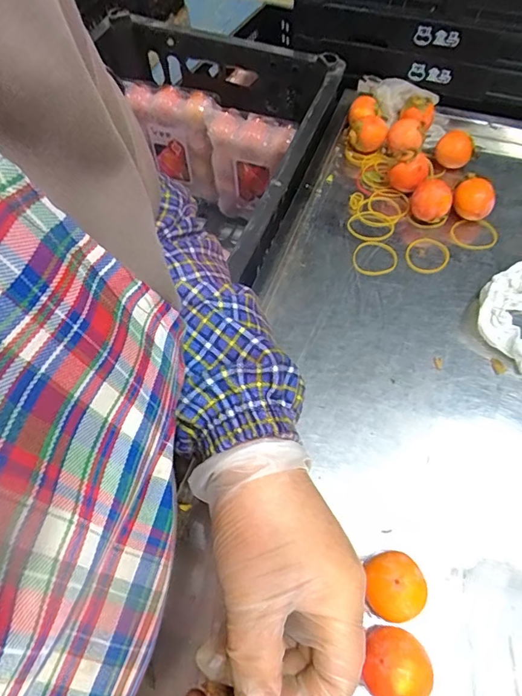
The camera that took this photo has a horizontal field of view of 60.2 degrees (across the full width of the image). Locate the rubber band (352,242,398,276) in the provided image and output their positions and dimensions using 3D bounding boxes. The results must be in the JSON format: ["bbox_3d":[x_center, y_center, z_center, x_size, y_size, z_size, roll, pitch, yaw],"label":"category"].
[{"bbox_3d":[0.123,-0.096,0.485,0.045,0.004,0.048,0,60,0],"label":"rubber band"}]

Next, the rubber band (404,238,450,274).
[{"bbox_3d":[0.179,-0.100,0.489,0.047,0.004,0.049,-5,55,7],"label":"rubber band"}]

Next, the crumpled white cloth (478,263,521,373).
[{"bbox_3d":[0.251,-0.035,0.431,0.078,0.030,0.109,23,63,12],"label":"crumpled white cloth"}]

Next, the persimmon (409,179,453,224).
[{"bbox_3d":[0.186,-0.158,0.496,0.041,0.042,0.041,23,63,12],"label":"persimmon"}]

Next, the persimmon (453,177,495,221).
[{"bbox_3d":[0.236,-0.162,0.502,0.042,0.039,0.042,31,65,16],"label":"persimmon"}]

